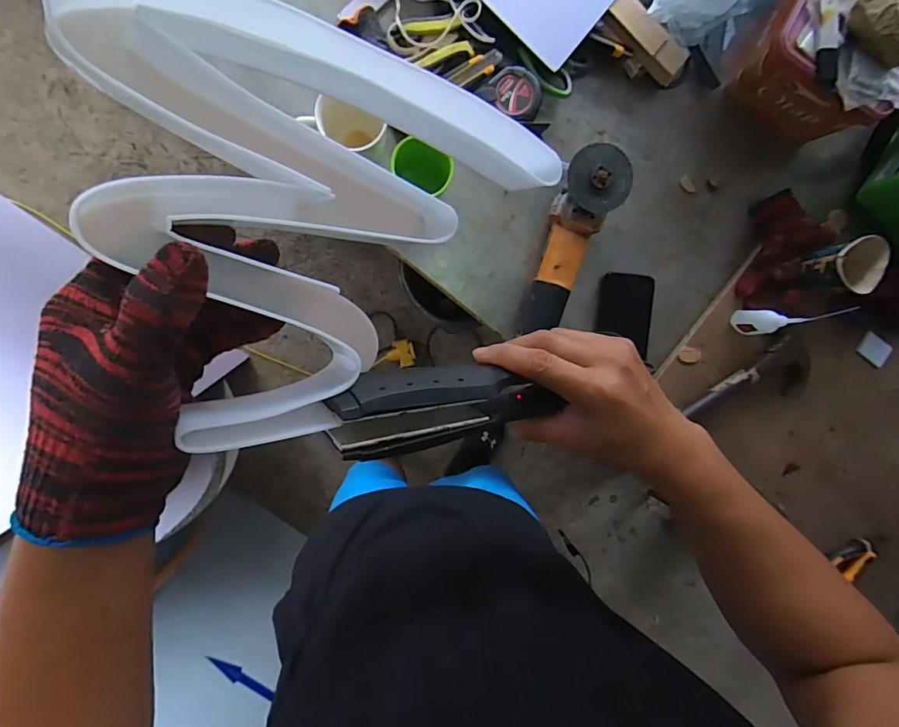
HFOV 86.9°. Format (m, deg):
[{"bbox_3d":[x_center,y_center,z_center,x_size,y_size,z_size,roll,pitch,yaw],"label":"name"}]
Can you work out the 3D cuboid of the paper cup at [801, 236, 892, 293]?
[{"bbox_3d":[0.566,-0.138,0.687,0.081,0.081,0.075,-12,96,-6],"label":"paper cup"}]

